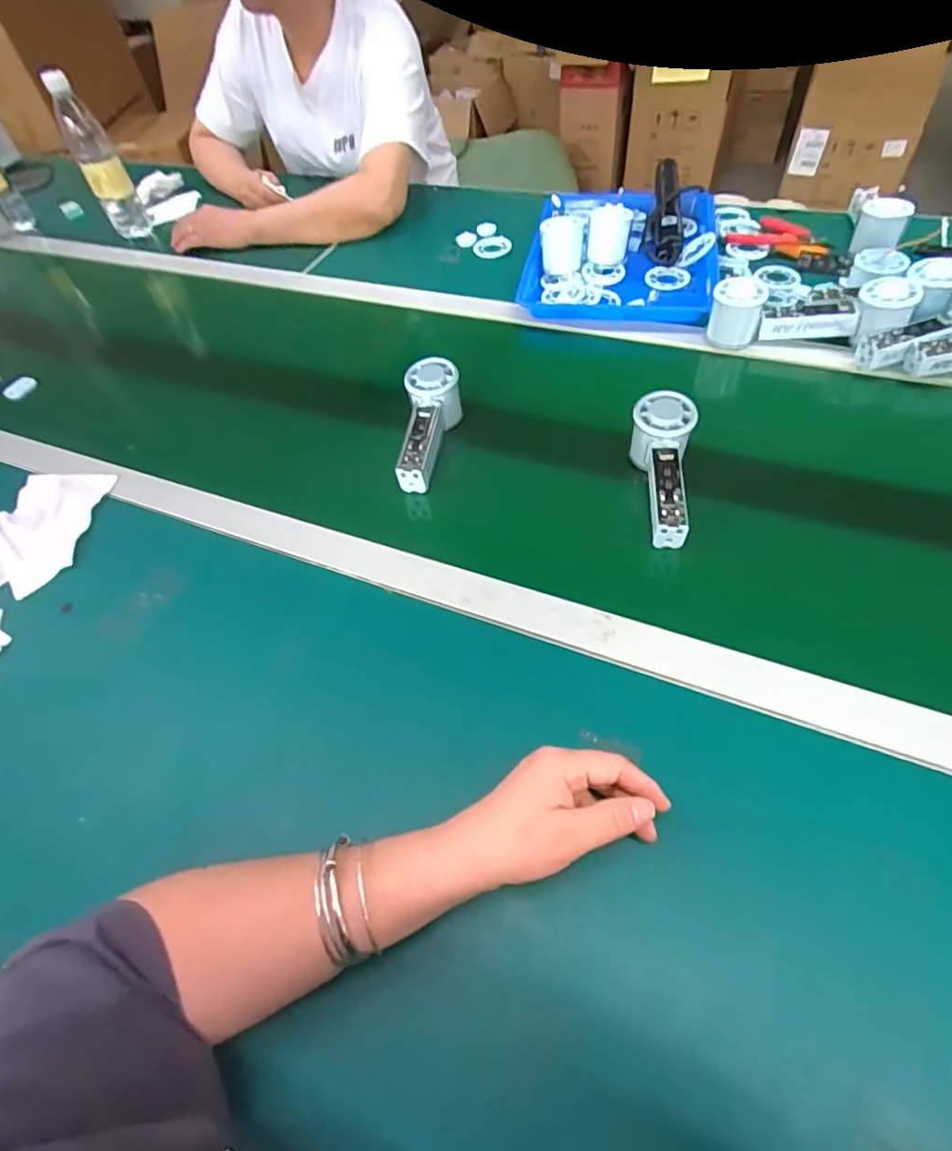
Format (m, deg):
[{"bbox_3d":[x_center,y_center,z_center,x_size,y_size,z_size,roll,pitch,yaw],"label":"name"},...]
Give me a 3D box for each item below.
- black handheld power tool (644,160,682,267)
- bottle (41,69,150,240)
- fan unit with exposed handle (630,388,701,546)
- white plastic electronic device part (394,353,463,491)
[{"bbox_3d":[0.282,-0.538,0.830,0.058,0.053,0.236,8,56,11],"label":"black handheld power tool"},{"bbox_3d":[-0.668,-0.728,1.008,0.066,0.250,0.076,-29,57,-15],"label":"bottle"},{"bbox_3d":[0.179,-0.098,0.535,0.057,0.053,0.161,3,69,8],"label":"fan unit with exposed handle"},{"bbox_3d":[-0.054,-0.159,0.610,0.052,0.052,0.156,7,69,10],"label":"white plastic electronic device part"}]

